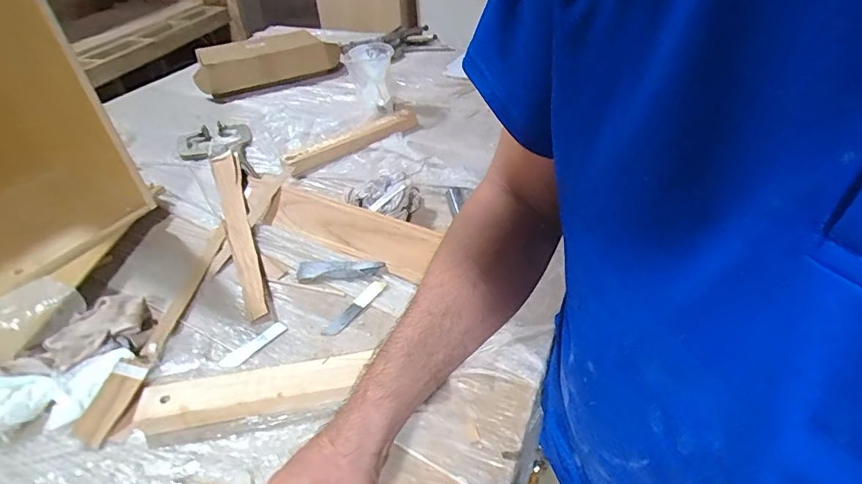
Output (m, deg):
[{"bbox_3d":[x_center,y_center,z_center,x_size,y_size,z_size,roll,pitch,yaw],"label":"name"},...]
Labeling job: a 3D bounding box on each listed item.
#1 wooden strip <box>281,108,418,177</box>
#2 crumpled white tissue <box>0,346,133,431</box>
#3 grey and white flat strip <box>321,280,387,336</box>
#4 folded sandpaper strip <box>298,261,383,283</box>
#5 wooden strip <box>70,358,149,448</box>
[{"bbox_3d":[-0.150,-0.203,0.892,0.293,0.017,0.057,-29,45,-27],"label":"wooden strip"},{"bbox_3d":[-0.398,0.160,0.480,0.141,0.032,0.062,-16,40,-13],"label":"crumpled white tissue"},{"bbox_3d":[-0.096,0.084,0.580,0.021,0.009,0.103,21,46,28],"label":"grey and white flat strip"},{"bbox_3d":[-0.125,0.039,0.618,0.117,0.011,0.032,0,39,6],"label":"folded sandpaper strip"},{"bbox_3d":[-0.334,0.166,0.477,0.036,0.006,0.085,15,60,5],"label":"wooden strip"}]

